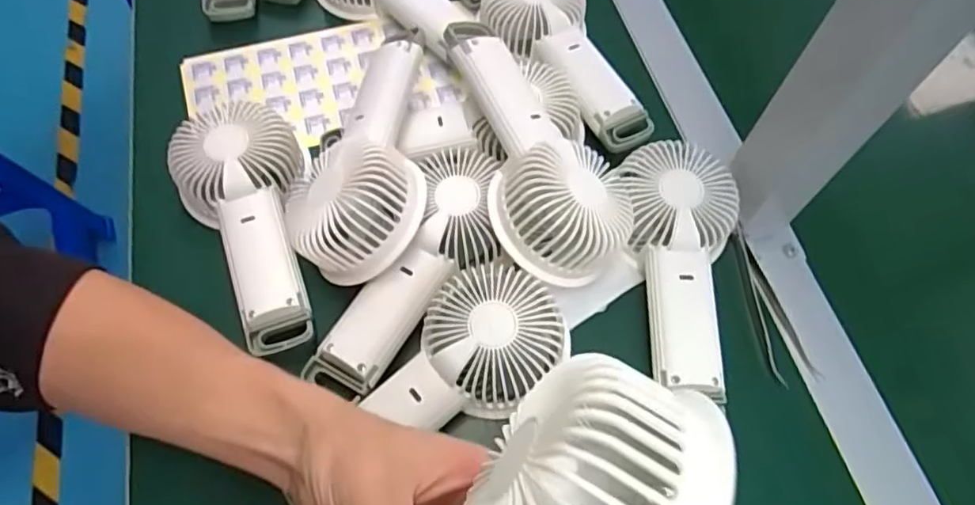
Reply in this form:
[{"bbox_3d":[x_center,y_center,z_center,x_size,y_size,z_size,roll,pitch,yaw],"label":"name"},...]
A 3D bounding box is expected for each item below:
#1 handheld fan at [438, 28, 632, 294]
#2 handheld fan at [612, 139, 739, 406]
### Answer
[{"bbox_3d":[0.033,-0.067,0.373,0.085,0.050,0.185,-14,65,-7],"label":"handheld fan"},{"bbox_3d":[0.119,0.006,0.369,0.072,0.041,0.166,4,64,1],"label":"handheld fan"}]

